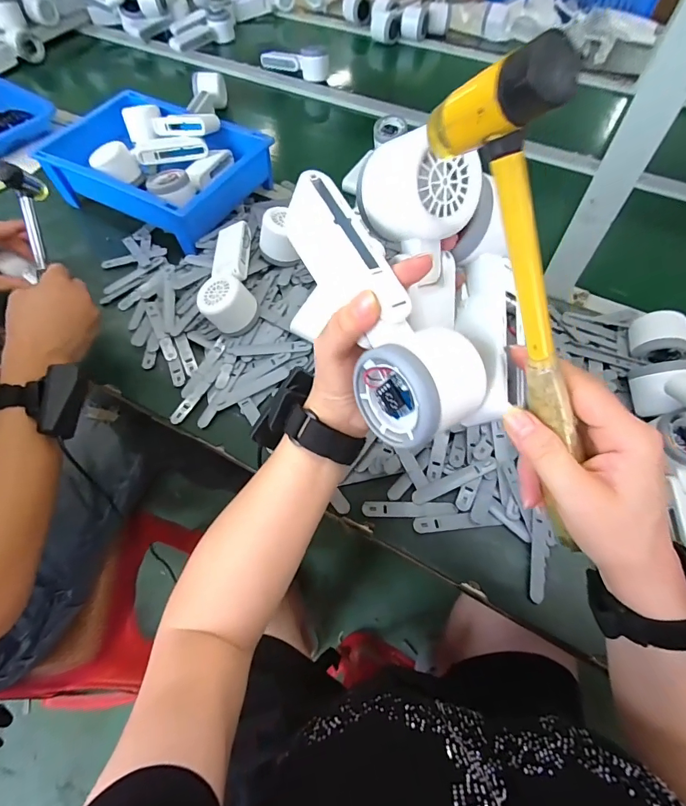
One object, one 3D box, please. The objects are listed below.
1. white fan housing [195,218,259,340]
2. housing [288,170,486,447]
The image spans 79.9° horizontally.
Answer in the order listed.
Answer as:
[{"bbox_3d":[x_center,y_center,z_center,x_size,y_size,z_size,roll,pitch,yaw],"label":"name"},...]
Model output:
[{"bbox_3d":[-0.144,-0.159,0.520,0.064,0.058,0.180,-8,59,-4],"label":"white fan housing"},{"bbox_3d":[0.023,-0.059,0.234,0.060,0.049,0.164,-23,79,-13],"label":"housing"}]

